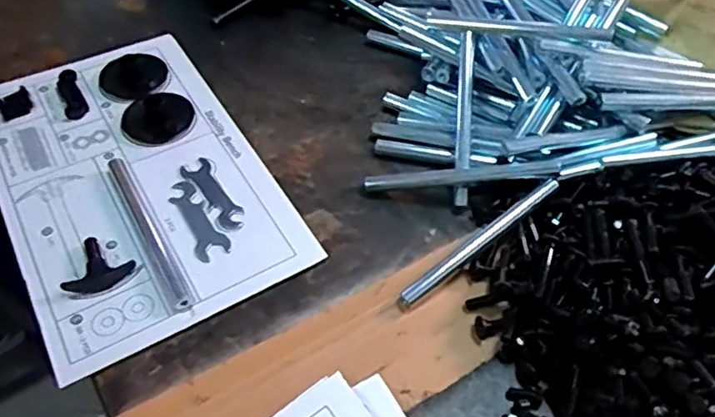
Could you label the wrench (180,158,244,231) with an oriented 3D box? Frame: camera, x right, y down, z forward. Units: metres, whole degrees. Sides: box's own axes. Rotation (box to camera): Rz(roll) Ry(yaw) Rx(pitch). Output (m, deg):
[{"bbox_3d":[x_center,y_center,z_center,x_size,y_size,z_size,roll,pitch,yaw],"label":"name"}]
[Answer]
[{"bbox_3d":[-0.133,-0.013,0.562,0.026,0.004,0.090,-28,59,-21],"label":"wrench"}]

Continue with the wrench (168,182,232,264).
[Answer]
[{"bbox_3d":[-0.144,0.009,0.545,0.029,0.004,0.092,-24,57,-19],"label":"wrench"}]

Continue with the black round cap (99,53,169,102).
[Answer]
[{"bbox_3d":[-0.246,-0.146,0.668,0.068,0.017,0.068,1,53,-1],"label":"black round cap"}]

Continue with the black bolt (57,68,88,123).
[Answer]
[{"bbox_3d":[-0.299,-0.117,0.635,0.023,0.010,0.073,-21,57,-17],"label":"black bolt"}]

